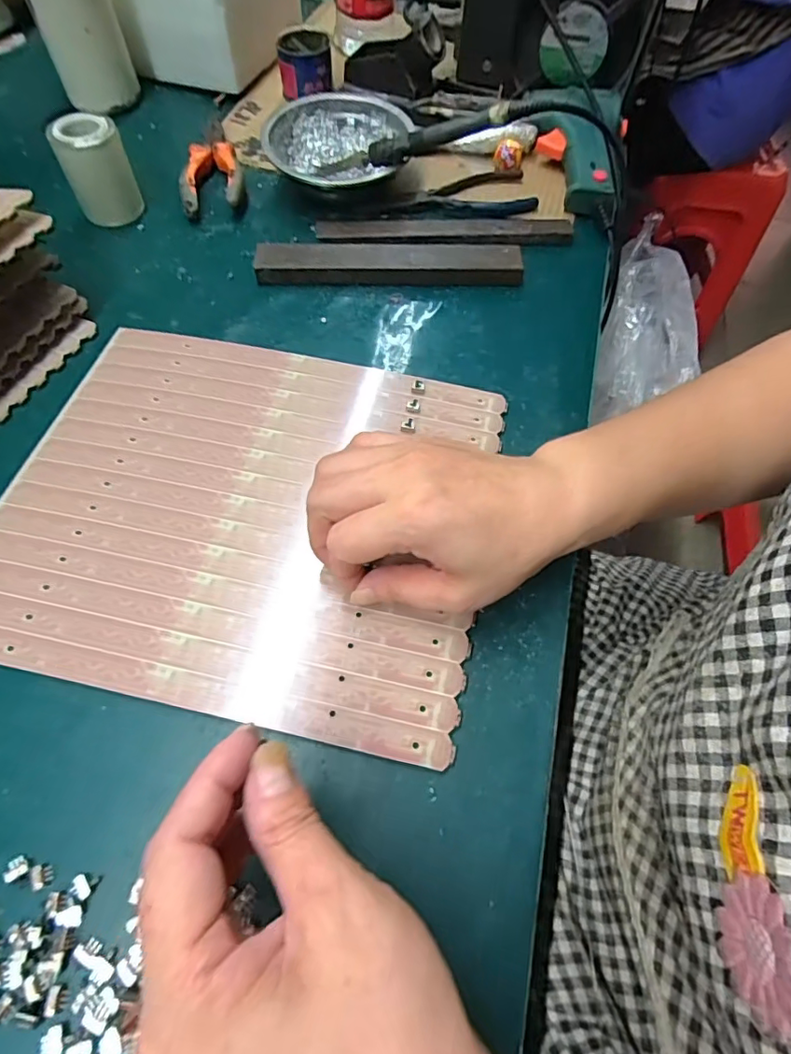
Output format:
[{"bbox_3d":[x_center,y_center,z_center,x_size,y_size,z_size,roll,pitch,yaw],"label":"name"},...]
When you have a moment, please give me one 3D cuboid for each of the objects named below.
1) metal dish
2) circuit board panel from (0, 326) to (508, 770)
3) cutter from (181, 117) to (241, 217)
[{"bbox_3d":[-0.047,-0.322,0.456,0.127,0.039,0.117,-16,64,-11],"label":"metal dish"},{"bbox_3d":[-0.090,-0.015,0.316,0.281,0.008,0.236,12,62,4],"label":"circuit board panel"},{"bbox_3d":[-0.163,-0.317,0.463,0.051,0.018,0.127,-12,63,-9],"label":"cutter"}]

